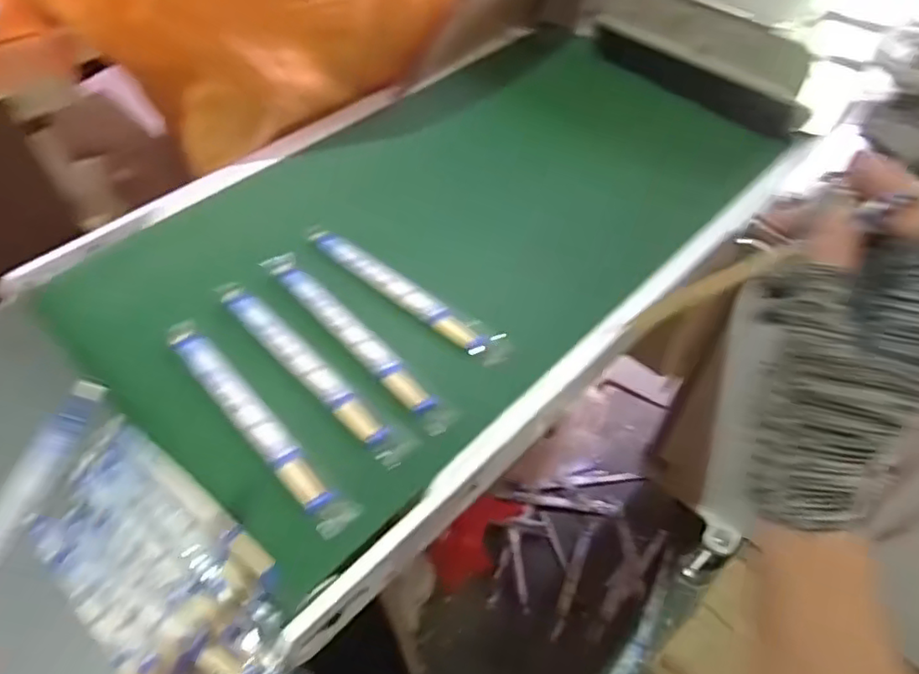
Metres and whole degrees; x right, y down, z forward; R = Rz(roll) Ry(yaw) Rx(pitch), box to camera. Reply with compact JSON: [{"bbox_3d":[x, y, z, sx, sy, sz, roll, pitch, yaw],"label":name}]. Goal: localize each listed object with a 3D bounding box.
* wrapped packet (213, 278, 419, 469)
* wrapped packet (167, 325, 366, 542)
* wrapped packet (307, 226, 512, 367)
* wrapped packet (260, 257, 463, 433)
[{"bbox_3d":[-0.117,0.022,0.482,0.219,0.009,0.025,37,61,25],"label":"wrapped packet"},{"bbox_3d":[-0.149,0.058,0.450,0.027,0.014,0.213,-38,61,-26],"label":"wrapped packet"},{"bbox_3d":[-0.051,-0.040,0.542,0.214,0.018,0.032,30,58,21],"label":"wrapped packet"},{"bbox_3d":[-0.084,-0.001,0.502,0.025,0.016,0.219,-37,61,-25],"label":"wrapped packet"}]

